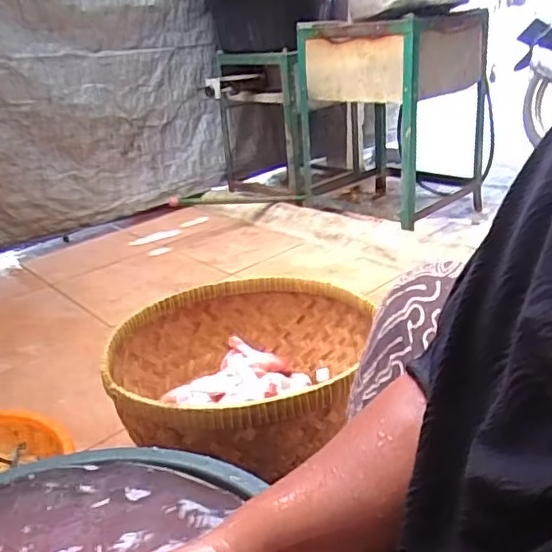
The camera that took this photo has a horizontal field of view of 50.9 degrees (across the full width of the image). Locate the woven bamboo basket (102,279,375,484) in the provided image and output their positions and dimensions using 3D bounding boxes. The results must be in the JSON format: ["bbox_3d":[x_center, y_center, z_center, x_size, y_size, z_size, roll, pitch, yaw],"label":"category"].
[{"bbox_3d":[-0.038,0.160,0.946,0.419,0.180,0.424,-2,25,1],"label":"woven bamboo basket"}]

